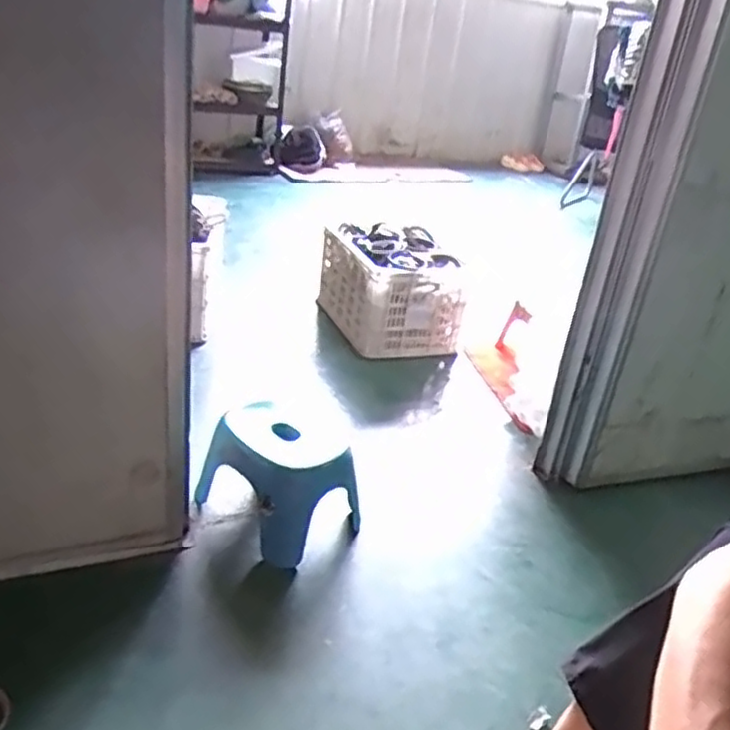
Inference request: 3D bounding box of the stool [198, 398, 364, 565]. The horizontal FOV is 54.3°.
[{"bbox_3d":[-0.138,0.173,1.193,0.192,0.205,0.197,28,33,35],"label":"stool"}]

